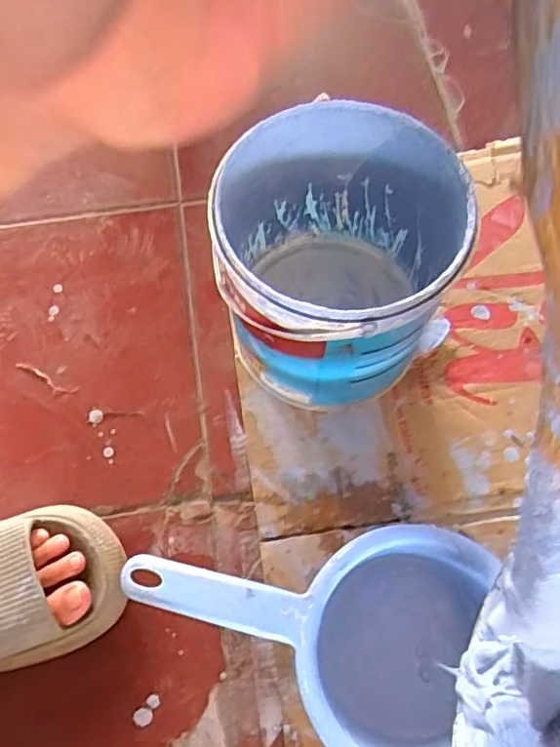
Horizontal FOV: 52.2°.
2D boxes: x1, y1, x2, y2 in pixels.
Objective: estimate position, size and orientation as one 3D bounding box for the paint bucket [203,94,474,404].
[{"bbox_3d":[0.045,-0.084,0.470,0.177,0.187,0.181,0,68,1],"label":"paint bucket"}]

